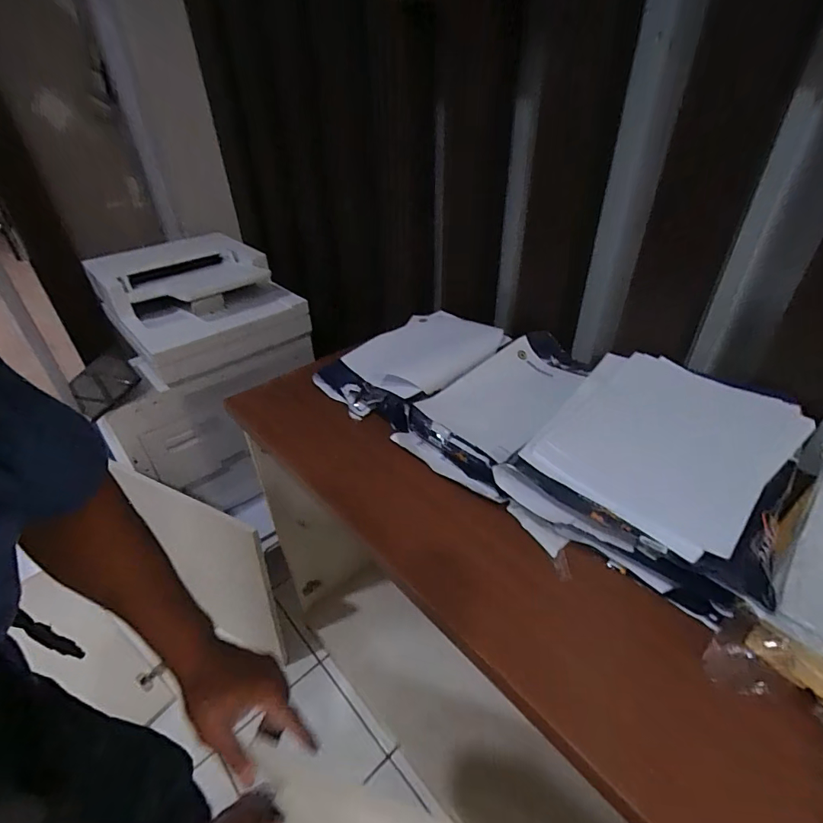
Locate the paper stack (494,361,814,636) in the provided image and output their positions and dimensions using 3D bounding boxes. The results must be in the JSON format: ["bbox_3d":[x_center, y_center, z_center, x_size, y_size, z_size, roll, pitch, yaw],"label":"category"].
[{"bbox_3d":[0.330,0.064,0.601,0.280,0.123,0.350,25,44,31],"label":"paper stack"}]

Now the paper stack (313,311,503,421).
[{"bbox_3d":[0.012,-0.093,0.878,0.354,0.074,0.235,-27,43,-30],"label":"paper stack"}]

